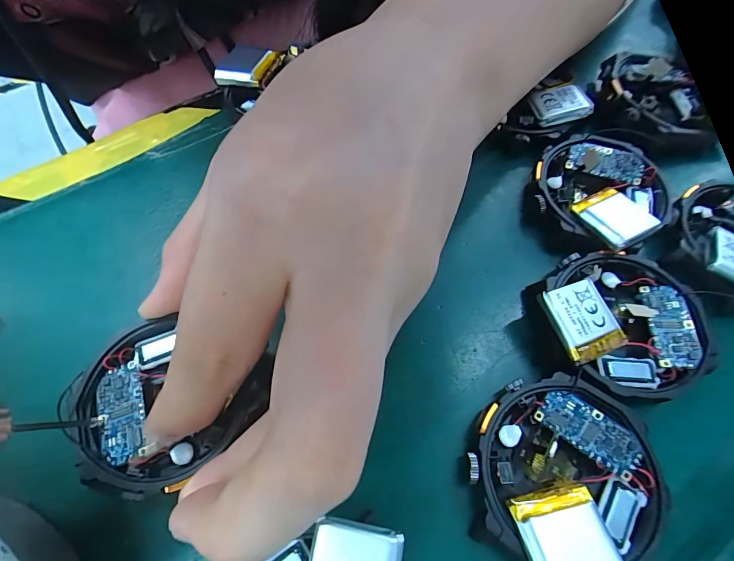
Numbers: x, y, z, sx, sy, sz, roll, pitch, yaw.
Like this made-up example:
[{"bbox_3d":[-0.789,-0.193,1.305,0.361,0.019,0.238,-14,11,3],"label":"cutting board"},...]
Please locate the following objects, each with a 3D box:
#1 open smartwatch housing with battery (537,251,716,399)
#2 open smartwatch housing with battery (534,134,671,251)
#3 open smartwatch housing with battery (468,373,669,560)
[{"bbox_3d":[0.082,0.011,0.122,0.051,0.009,0.048,1,65,-1],"label":"open smartwatch housing with battery"},{"bbox_3d":[0.089,-0.037,0.147,0.051,0.012,0.046,-40,72,-18],"label":"open smartwatch housing with battery"},{"bbox_3d":[0.053,0.052,0.103,0.047,0.010,0.050,1,65,-1],"label":"open smartwatch housing with battery"}]

